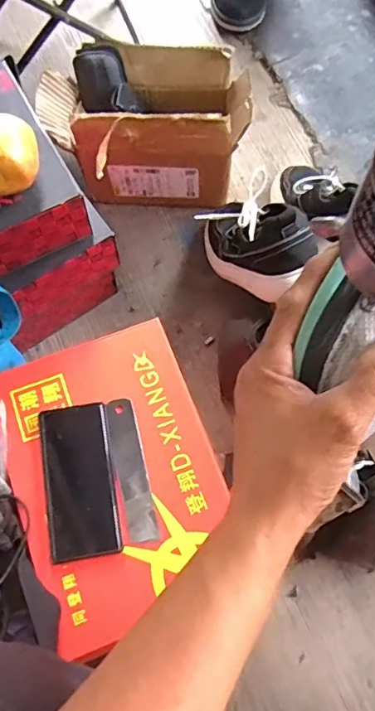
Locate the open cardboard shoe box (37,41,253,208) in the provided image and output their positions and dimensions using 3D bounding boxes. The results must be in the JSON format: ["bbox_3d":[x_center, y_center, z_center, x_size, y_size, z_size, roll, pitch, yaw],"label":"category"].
[{"bbox_3d":[-0.056,-0.321,0.789,0.265,0.200,0.134,4,72,1],"label":"open cardboard shoe box"}]

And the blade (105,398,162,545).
[{"bbox_3d":[-0.063,0.128,0.604,0.033,0.004,0.159,-12,74,-9],"label":"blade"}]

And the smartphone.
[{"bbox_3d":[-0.120,0.138,0.593,0.076,0.010,0.162,-10,72,-3],"label":"smartphone"}]

